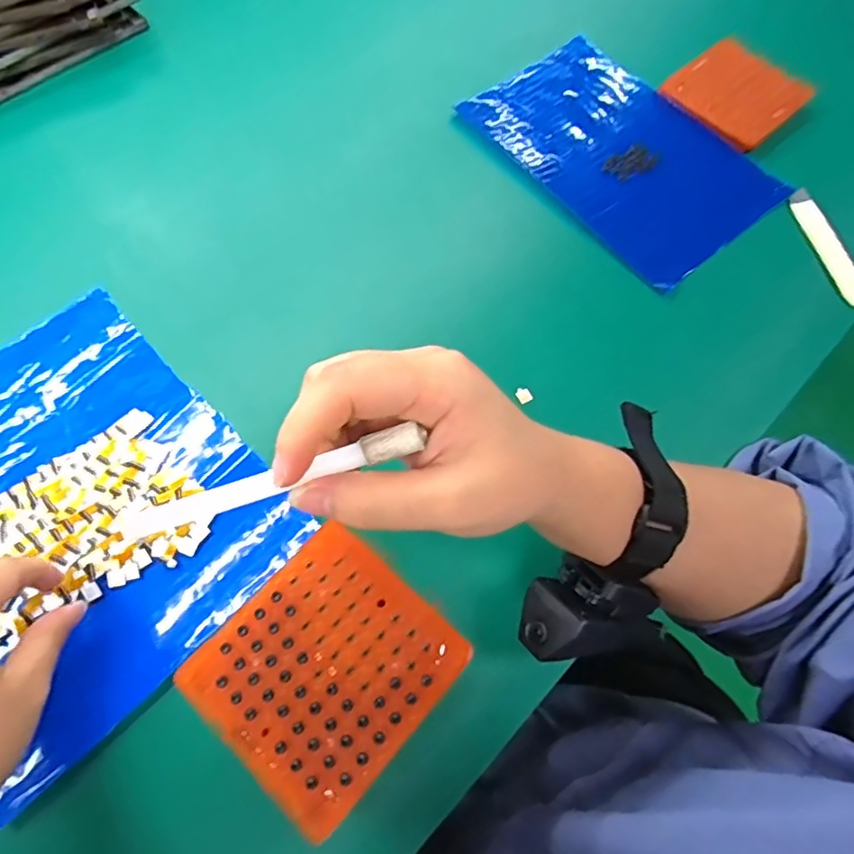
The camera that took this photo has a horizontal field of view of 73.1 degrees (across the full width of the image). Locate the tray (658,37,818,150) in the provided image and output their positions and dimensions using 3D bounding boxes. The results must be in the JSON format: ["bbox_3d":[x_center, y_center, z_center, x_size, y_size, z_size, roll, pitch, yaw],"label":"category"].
[{"bbox_3d":[0.241,-0.265,0.452,0.073,0.018,0.090,-39,74,-16],"label":"tray"}]

